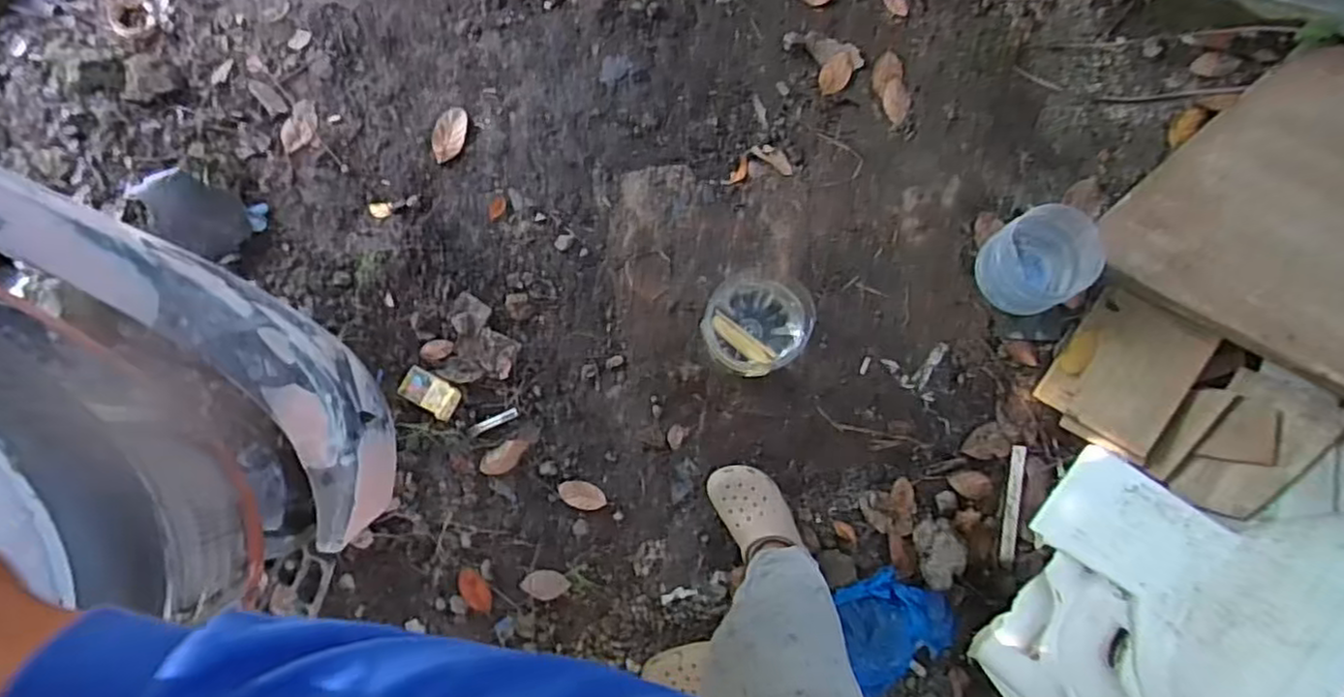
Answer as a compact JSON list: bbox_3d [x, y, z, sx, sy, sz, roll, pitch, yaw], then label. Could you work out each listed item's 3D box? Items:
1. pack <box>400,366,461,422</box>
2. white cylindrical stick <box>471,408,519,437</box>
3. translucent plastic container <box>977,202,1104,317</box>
[{"bbox_3d":[-0.443,0.080,1.291,0.105,0.032,0.062,33,86,0],"label":"pack"},{"bbox_3d":[-0.331,0.136,1.305,0.093,0.010,0.019,-24,87,-3],"label":"white cylindrical stick"},{"bbox_3d":[0.643,-0.153,1.241,0.166,0.137,0.163,0,86,1],"label":"translucent plastic container"}]

